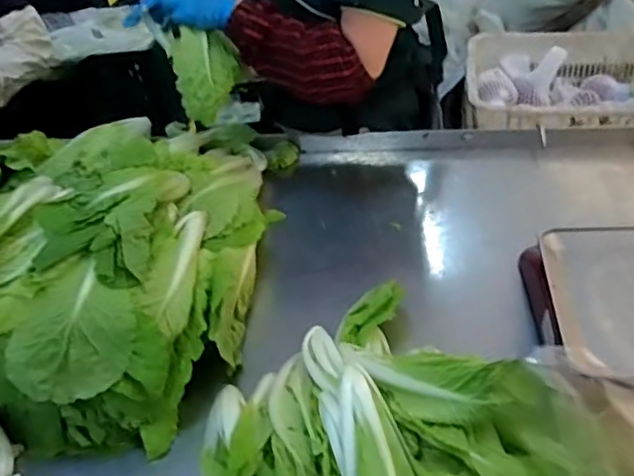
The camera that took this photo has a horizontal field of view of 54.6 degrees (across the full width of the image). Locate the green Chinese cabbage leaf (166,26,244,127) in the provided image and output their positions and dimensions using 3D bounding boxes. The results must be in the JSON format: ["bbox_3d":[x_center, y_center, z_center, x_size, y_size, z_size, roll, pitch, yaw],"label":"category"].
[{"bbox_3d":[-0.182,-0.276,1.032,0.111,0.157,0.057,-17,3,-20],"label":"green Chinese cabbage leaf"}]

